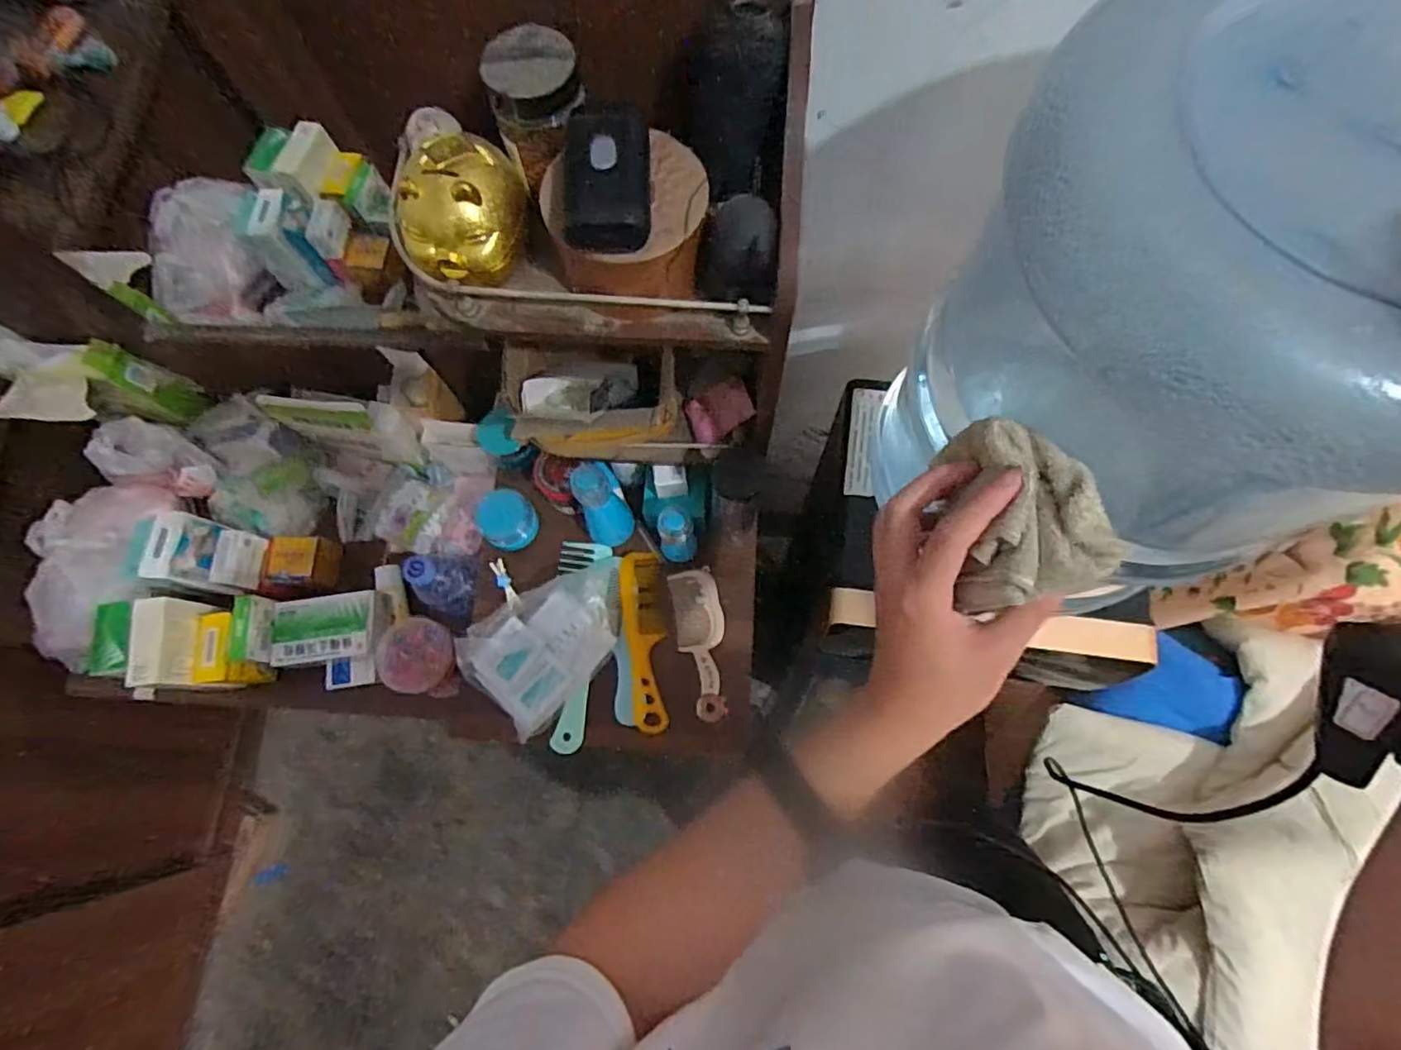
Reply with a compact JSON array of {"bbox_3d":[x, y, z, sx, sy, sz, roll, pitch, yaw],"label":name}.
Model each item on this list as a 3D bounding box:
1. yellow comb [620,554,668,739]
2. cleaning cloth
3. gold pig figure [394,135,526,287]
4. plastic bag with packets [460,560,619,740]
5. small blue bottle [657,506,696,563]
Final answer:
[{"bbox_3d":[-0.060,0.131,0.719,0.053,0.013,0.202,2,71,-30],"label":"yellow comb"},{"bbox_3d":[0.168,-0.009,0.325,0.054,0.050,0.091,-14,74,-2],"label":"cleaning cloth"},{"bbox_3d":[-0.153,-0.205,0.407,0.055,0.061,0.085,14,75,6],"label":"gold pig figure"},{"bbox_3d":[-0.167,0.121,0.707,0.133,0.033,0.201,43,80,13],"label":"plastic bag with packets"},{"bbox_3d":[-0.025,0.016,0.688,0.040,0.113,0.041,-1,74,2],"label":"small blue bottle"}]

